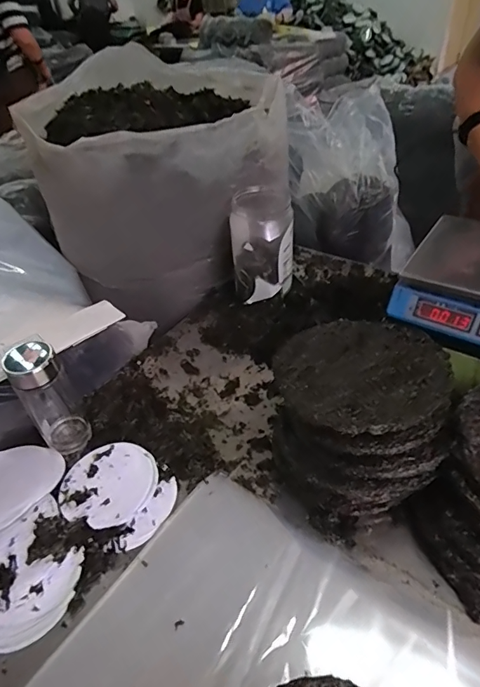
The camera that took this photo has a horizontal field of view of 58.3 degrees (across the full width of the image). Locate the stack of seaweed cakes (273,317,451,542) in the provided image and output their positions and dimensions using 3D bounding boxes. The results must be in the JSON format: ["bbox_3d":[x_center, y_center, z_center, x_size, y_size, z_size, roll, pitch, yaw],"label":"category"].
[{"bbox_3d":[0.150,0.090,0.566,0.207,0.164,0.258,11,42,16],"label":"stack of seaweed cakes"}]

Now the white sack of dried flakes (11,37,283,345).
[{"bbox_3d":[-0.186,-0.399,1.024,0.514,0.403,0.602,-17,43,-16],"label":"white sack of dried flakes"}]

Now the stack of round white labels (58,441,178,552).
[{"bbox_3d":[-0.162,0.193,0.581,0.151,0.010,0.120,14,43,18],"label":"stack of round white labels"}]

